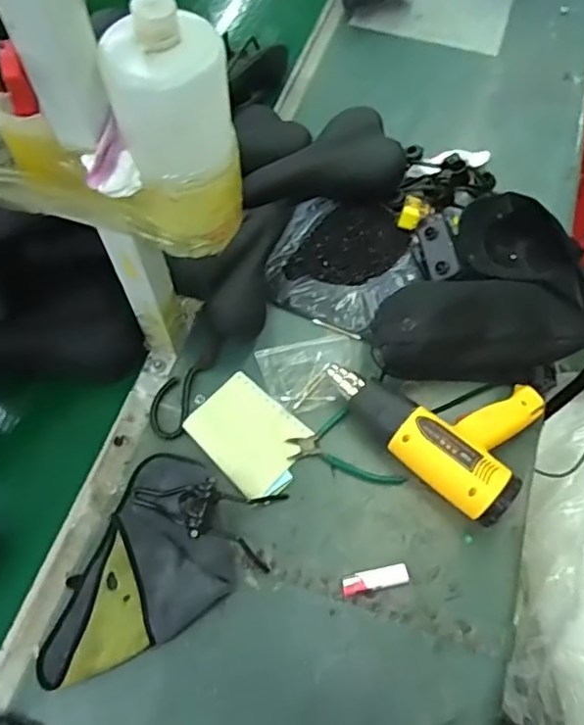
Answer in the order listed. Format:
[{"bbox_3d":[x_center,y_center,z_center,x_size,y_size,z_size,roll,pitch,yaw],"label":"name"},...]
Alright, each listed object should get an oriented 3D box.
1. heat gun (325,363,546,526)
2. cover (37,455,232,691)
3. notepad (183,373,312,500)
[{"bbox_3d":[0.191,0.052,0.740,0.259,0.070,0.194,38,70,17],"label":"heat gun"},{"bbox_3d":[-0.160,0.242,0.667,0.157,0.039,0.266,19,65,10],"label":"cover"},{"bbox_3d":[-0.054,0.094,0.755,0.152,0.007,0.118,41,71,18],"label":"notepad"}]

